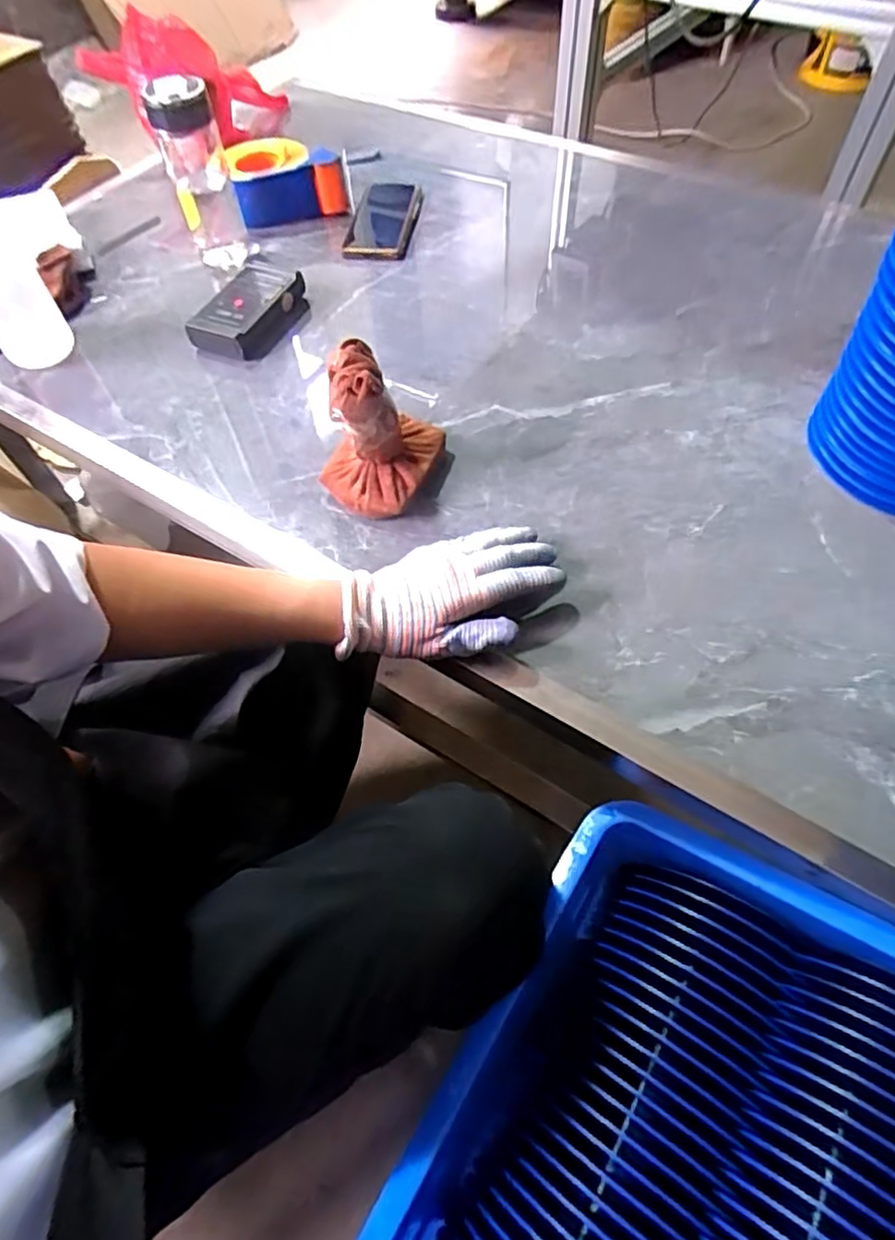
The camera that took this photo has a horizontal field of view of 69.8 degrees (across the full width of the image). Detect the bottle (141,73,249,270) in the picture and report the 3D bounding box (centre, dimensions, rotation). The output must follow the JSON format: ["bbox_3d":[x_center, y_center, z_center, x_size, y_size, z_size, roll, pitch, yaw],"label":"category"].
[{"bbox_3d":[-0.277,-0.497,0.724,0.067,0.180,0.061,-20,60,-8],"label":"bottle"}]

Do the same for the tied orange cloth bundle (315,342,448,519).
[{"bbox_3d":[-0.060,-0.162,0.544,0.089,0.123,0.106,19,63,14],"label":"tied orange cloth bundle"}]

